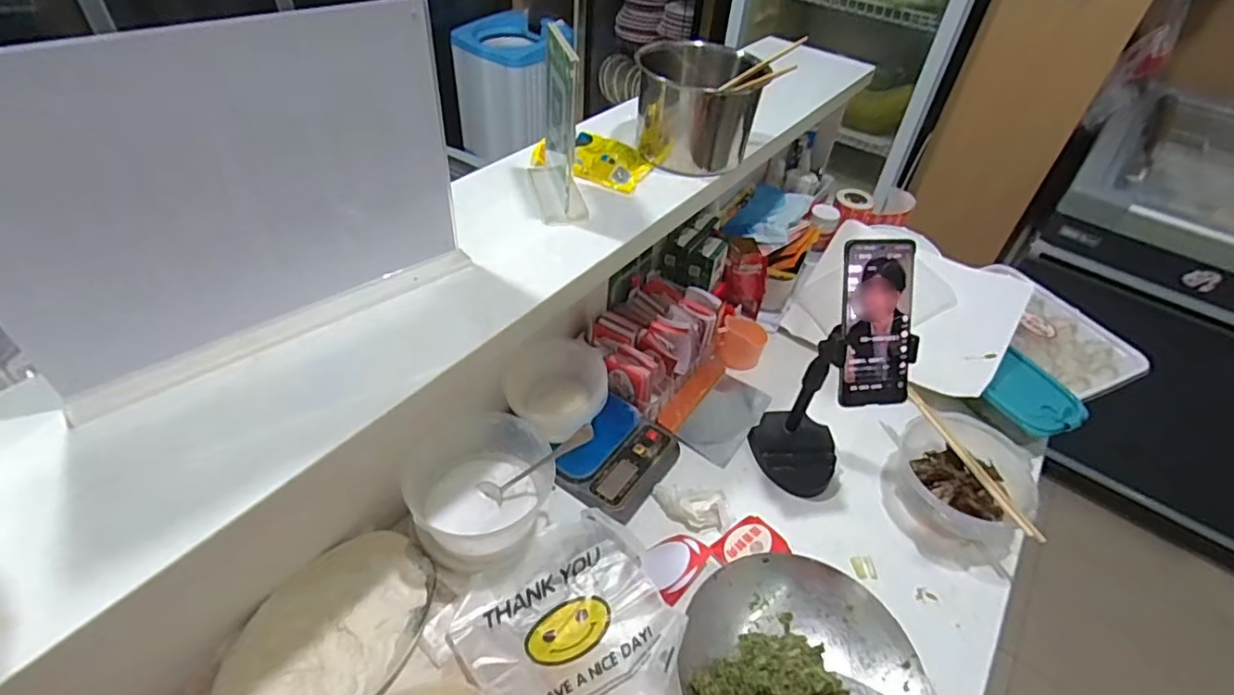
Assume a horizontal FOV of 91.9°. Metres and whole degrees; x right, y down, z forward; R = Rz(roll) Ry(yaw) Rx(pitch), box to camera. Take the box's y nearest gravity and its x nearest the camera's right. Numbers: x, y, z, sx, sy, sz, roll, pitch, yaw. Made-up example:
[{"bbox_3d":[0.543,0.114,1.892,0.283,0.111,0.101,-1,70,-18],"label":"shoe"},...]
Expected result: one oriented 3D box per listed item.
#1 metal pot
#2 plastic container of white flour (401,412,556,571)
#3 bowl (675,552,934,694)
[{"bbox_3d":[0.092,-0.283,0.703,0.134,0.117,0.109,10,43,5],"label":"metal pot"},{"bbox_3d":[-0.134,0.138,0.610,0.125,0.091,0.150,14,44,9],"label":"plastic container of white flour"},{"bbox_3d":[0.168,0.294,0.541,0.211,0.066,0.213,3,43,-3],"label":"bowl"}]

